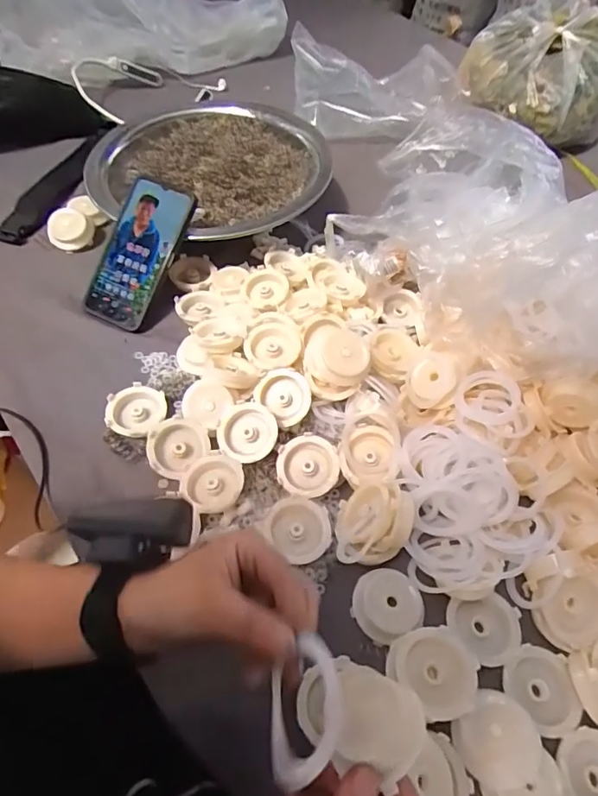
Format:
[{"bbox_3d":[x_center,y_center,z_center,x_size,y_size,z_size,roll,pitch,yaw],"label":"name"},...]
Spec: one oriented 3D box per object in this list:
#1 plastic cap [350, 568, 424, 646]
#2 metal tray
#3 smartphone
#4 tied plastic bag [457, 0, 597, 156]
[{"bbox_3d":[0.066,0.156,0.366,0.050,0.009,0.050,-11,53,15],"label":"plastic cap"},{"bbox_3d":[-0.115,-0.289,0.624,0.300,0.060,0.291,5,54,-2],"label":"metal tray"},{"bbox_3d":[-0.172,-0.156,0.522,0.077,0.017,0.156,24,90,10],"label":"smartphone"},{"bbox_3d":[0.409,-0.548,0.814,0.262,0.157,0.197,24,55,12],"label":"tied plastic bag"}]

